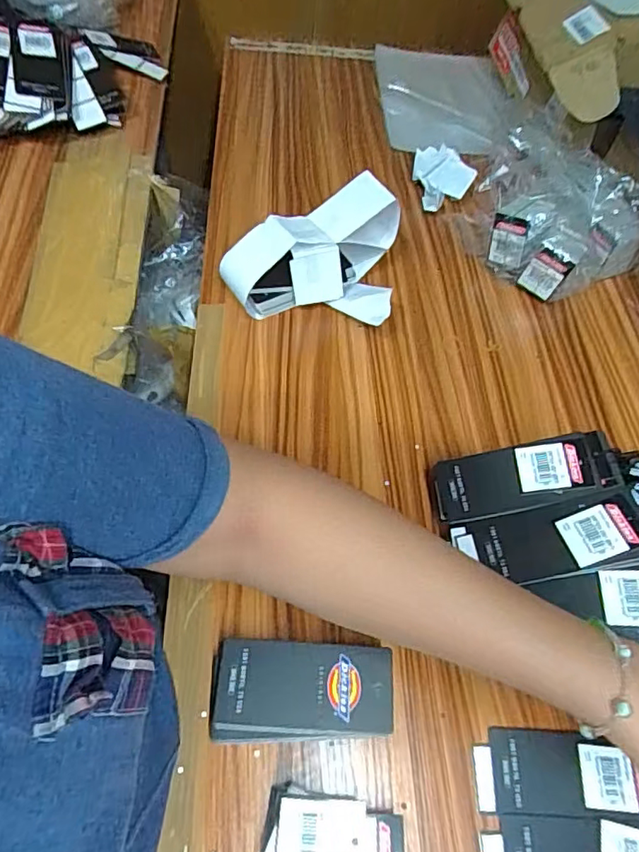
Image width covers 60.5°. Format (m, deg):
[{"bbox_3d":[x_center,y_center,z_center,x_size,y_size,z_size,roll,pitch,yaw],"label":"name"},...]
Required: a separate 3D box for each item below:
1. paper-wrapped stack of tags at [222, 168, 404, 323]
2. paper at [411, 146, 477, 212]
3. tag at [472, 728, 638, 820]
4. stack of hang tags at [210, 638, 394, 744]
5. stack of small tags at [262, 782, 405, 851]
[{"bbox_3d":[-0.005,-0.163,0.515,0.156,0.084,0.123,12,59,3],"label":"paper-wrapped stack of tags"},{"bbox_3d":[0.139,-0.277,0.614,0.056,0.049,0.057,-13,61,-12],"label":"paper"},{"bbox_3d":[0.155,0.220,0.348,0.113,0.004,0.046,3,57,-1],"label":"tag"},{"bbox_3d":[-0.011,0.170,0.351,0.110,0.028,0.055,2,59,-3],"label":"stack of hang tags"},{"bbox_3d":[0.008,0.239,0.314,0.078,0.025,0.045,11,59,2],"label":"stack of small tags"}]

